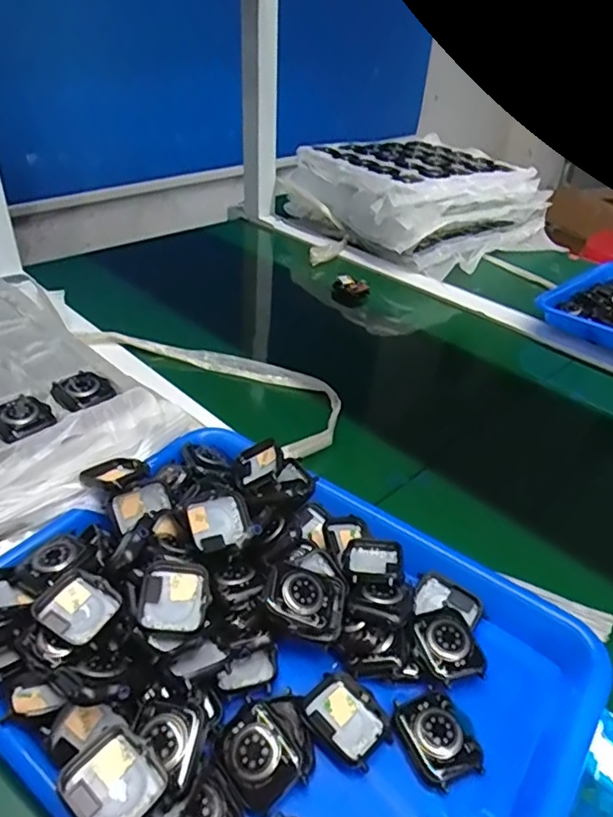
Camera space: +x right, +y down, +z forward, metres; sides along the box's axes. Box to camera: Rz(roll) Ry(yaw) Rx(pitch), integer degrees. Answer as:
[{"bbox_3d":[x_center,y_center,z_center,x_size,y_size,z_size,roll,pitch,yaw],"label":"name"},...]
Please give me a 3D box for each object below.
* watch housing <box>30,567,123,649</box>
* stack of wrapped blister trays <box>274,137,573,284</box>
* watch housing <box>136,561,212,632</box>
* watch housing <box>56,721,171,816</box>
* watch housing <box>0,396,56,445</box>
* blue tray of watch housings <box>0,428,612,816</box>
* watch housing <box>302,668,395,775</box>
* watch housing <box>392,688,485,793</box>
[{"bbox_3d":[-0.130,0.114,0.332,0.041,0.014,0.036,22,40,23],"label":"watch housing"},{"bbox_3d":[0.185,-0.349,0.967,0.411,0.119,0.314,-18,41,-26],"label":"stack of wrapped blister trays"},{"bbox_3d":[-0.076,0.111,0.333,0.039,0.020,0.042,-3,37,-8],"label":"watch housing"},{"bbox_3d":[-0.087,0.171,0.263,0.043,0.012,0.038,29,40,27],"label":"watch housing"},{"bbox_3d":[-0.210,0.007,0.426,0.039,0.008,0.049,-28,47,-35],"label":"watch housing"},{"bbox_3d":[-0.026,0.134,0.330,0.325,0.049,0.242,26,42,28],"label":"blue tray of watch housings"},{"bbox_3d":[0.023,0.168,0.314,0.043,0.010,0.035,31,45,32],"label":"watch housing"},{"bbox_3d":[0.069,0.175,0.307,0.035,0.012,0.044,-12,39,-19],"label":"watch housing"}]

